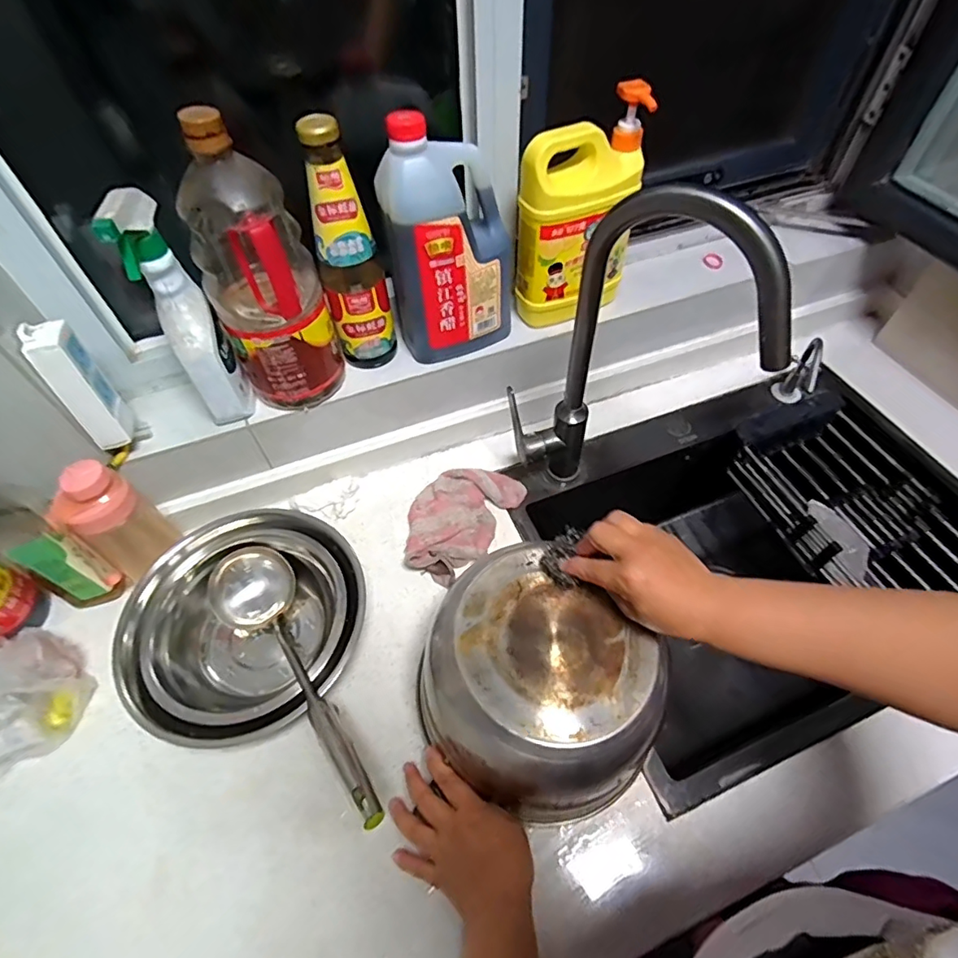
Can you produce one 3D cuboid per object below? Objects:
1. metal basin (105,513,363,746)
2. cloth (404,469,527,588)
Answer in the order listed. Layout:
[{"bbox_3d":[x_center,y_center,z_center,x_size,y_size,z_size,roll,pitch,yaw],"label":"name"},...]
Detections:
[{"bbox_3d":[-0.236,0.161,0.570,0.213,0.113,0.235,11,56,9],"label":"metal basin"},{"bbox_3d":[-0.028,0.046,0.689,0.116,0.038,0.179,27,60,19],"label":"cloth"}]

